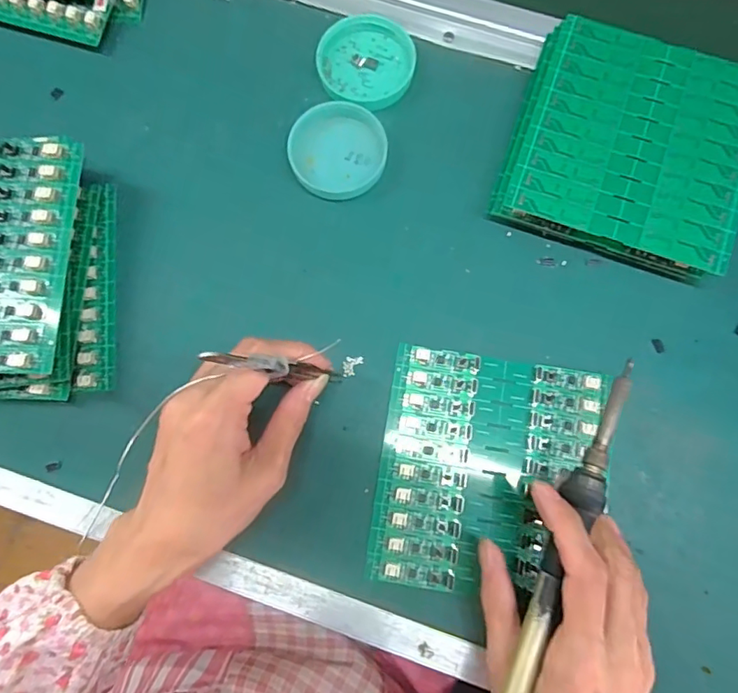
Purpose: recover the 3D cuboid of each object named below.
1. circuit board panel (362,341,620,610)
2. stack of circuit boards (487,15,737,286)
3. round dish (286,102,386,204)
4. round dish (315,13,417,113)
[{"bbox_3d":[0.071,0.075,0.312,0.125,0.009,0.138,9,80,3],"label":"circuit board panel"},{"bbox_3d":[0.166,-0.127,0.340,0.141,0.031,0.139,19,80,5],"label":"stack of circuit boards"},{"bbox_3d":[-0.020,-0.131,0.347,0.062,0.018,0.058,0,79,0],"label":"round dish"},{"bbox_3d":[-0.001,-0.200,0.365,0.065,0.012,0.066,0,79,0],"label":"round dish"}]

